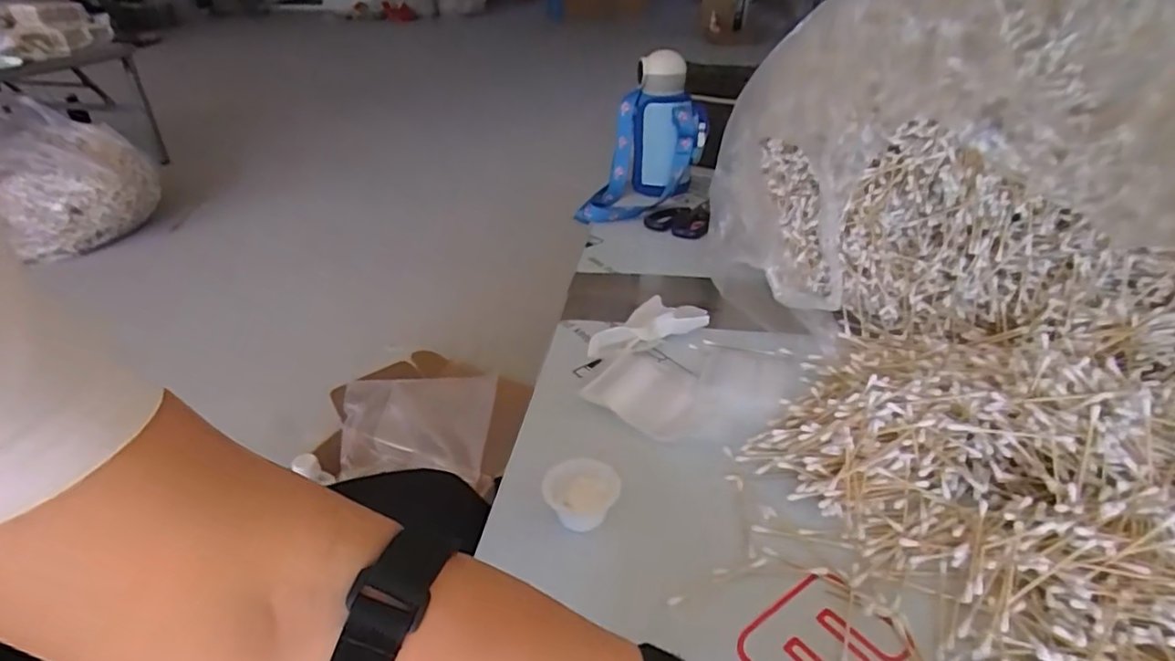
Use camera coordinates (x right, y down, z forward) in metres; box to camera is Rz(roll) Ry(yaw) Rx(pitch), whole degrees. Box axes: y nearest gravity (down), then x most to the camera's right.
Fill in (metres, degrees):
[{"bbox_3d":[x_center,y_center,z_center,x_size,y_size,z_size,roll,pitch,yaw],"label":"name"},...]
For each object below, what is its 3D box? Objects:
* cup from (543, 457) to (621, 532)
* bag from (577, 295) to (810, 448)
[{"bbox_3d":[-0.004,0.119,0.454,0.053,0.025,0.045,-7,33,-8],"label":"cup"},{"bbox_3d":[0.098,0.030,0.593,0.187,0.026,0.202,18,38,29],"label":"bag"}]

